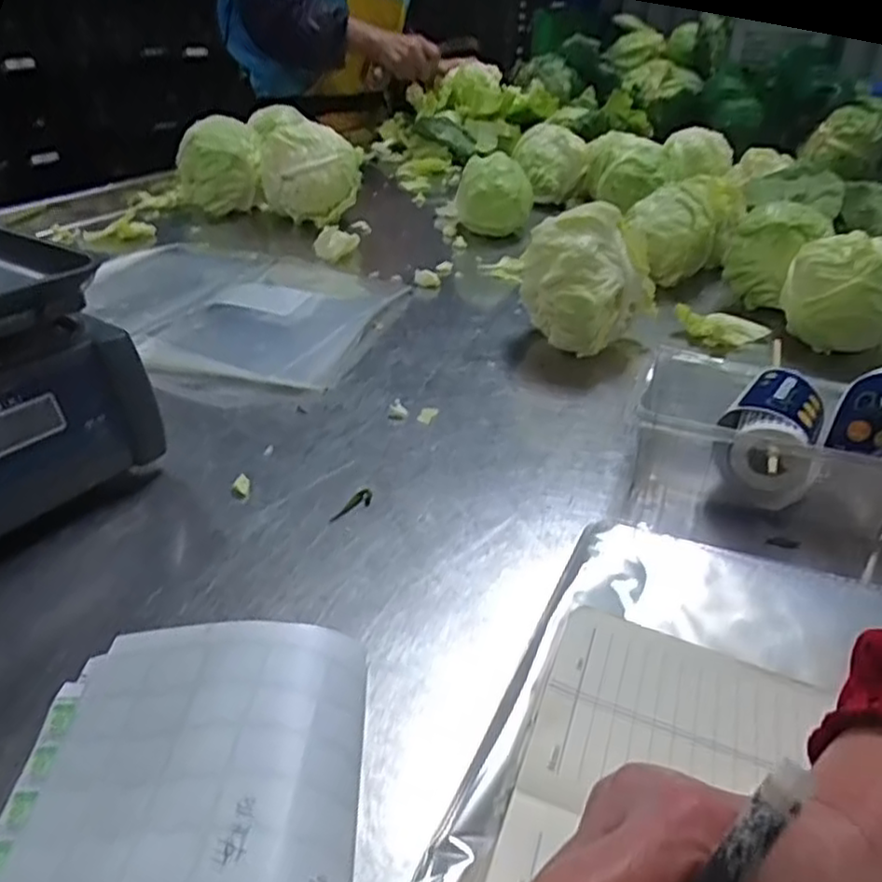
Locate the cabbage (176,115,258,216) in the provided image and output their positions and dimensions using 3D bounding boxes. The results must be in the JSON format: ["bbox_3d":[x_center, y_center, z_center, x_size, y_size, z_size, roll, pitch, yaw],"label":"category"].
[{"bbox_3d":[-0.298,-0.371,0.952,0.115,0.128,0.117,-12,34,-18],"label":"cabbage"}]

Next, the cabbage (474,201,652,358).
[{"bbox_3d":[0.129,-0.145,0.633,0.094,0.124,0.114,28,41,37],"label":"cabbage"}]

